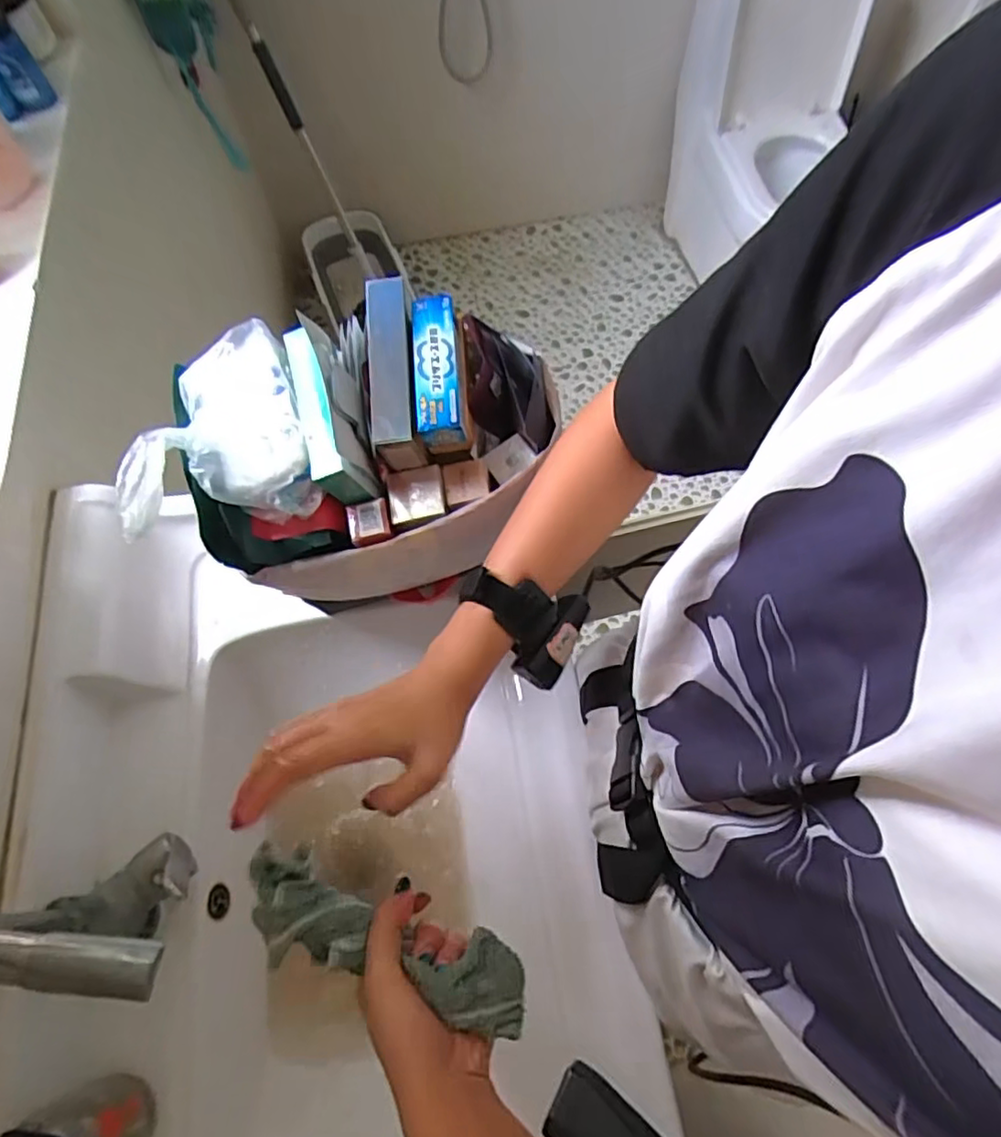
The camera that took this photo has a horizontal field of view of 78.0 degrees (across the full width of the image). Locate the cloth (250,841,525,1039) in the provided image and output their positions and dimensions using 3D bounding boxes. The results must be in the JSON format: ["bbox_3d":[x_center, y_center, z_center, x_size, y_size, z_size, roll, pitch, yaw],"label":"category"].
[{"bbox_3d":[-0.066,0.216,0.361,0.174,0.032,0.052,21,67,2],"label":"cloth"}]

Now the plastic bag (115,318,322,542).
[{"bbox_3d":[-0.195,-0.089,0.433,0.111,0.070,0.148,-15,65,-6],"label":"plastic bag"}]

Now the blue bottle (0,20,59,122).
[{"bbox_3d":[-0.586,-0.595,0.730,0.065,0.092,0.057,-32,68,-13],"label":"blue bottle"}]

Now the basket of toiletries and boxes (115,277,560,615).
[{"bbox_3d":[-0.102,-0.084,0.492,0.291,0.171,0.168,-15,65,-6],"label":"basket of toiletries and boxes"}]

